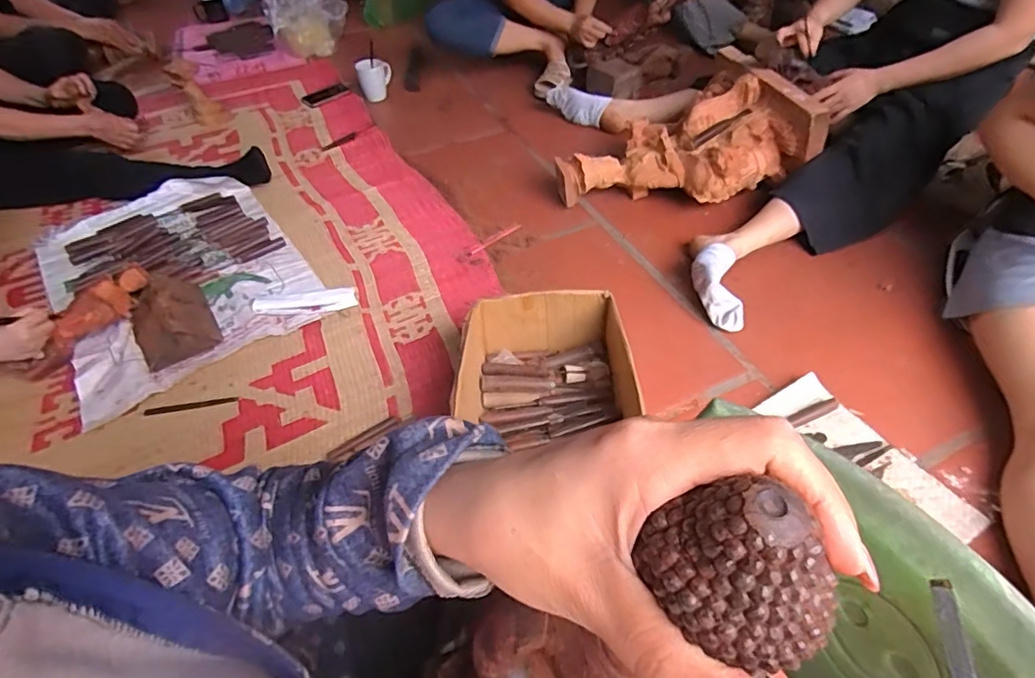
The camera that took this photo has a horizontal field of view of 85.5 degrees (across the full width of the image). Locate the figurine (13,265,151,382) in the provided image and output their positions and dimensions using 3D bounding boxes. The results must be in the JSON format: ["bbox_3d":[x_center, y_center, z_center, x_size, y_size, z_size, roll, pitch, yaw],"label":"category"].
[{"bbox_3d":[-0.777,-0.035,1.006,0.046,0.081,0.256,26,69,26],"label":"figurine"}]

